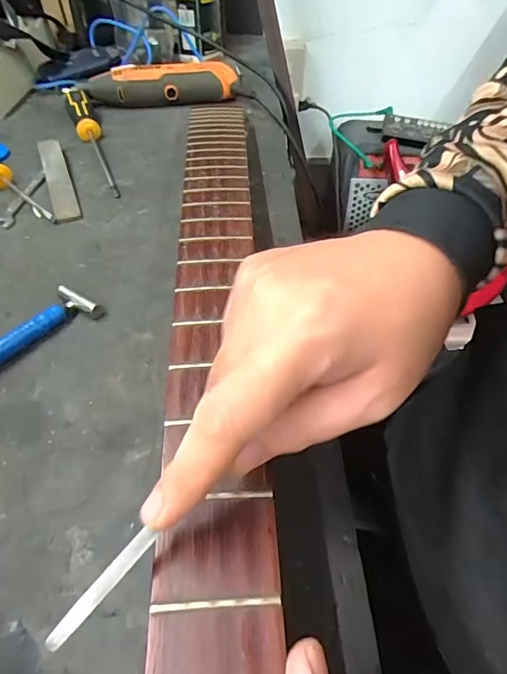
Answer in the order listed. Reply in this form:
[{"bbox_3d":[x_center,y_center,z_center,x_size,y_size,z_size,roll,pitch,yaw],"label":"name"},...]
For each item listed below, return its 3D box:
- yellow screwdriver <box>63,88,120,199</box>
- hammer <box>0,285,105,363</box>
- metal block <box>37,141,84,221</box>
[{"bbox_3d":[-0.203,-0.255,0.552,0.033,0.034,0.291,-15,48,-15],"label":"yellow screwdriver"},{"bbox_3d":[-0.167,-0.004,0.325,0.039,0.017,0.108,35,55,28],"label":"hammer"},{"bbox_3d":[-0.211,-0.171,0.487,0.024,0.015,0.162,-17,49,-17],"label":"metal block"}]

